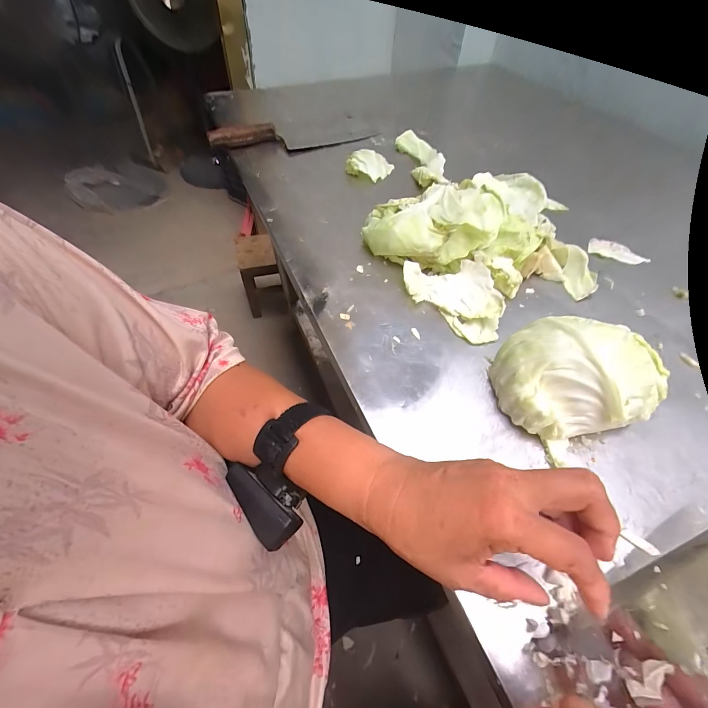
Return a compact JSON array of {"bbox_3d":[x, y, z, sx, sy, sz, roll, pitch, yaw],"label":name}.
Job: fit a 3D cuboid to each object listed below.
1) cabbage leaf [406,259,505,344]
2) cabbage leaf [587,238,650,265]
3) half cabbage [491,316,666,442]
[{"bbox_3d":[0.114,-0.069,0.356,0.118,0.031,0.072,39,60,22],"label":"cabbage leaf"},{"bbox_3d":[0.368,-0.142,0.449,0.077,0.008,0.035,21,55,11],"label":"cabbage leaf"},{"bbox_3d":[0.192,0.017,0.275,0.123,0.073,0.102,-11,55,-12],"label":"half cabbage"}]

